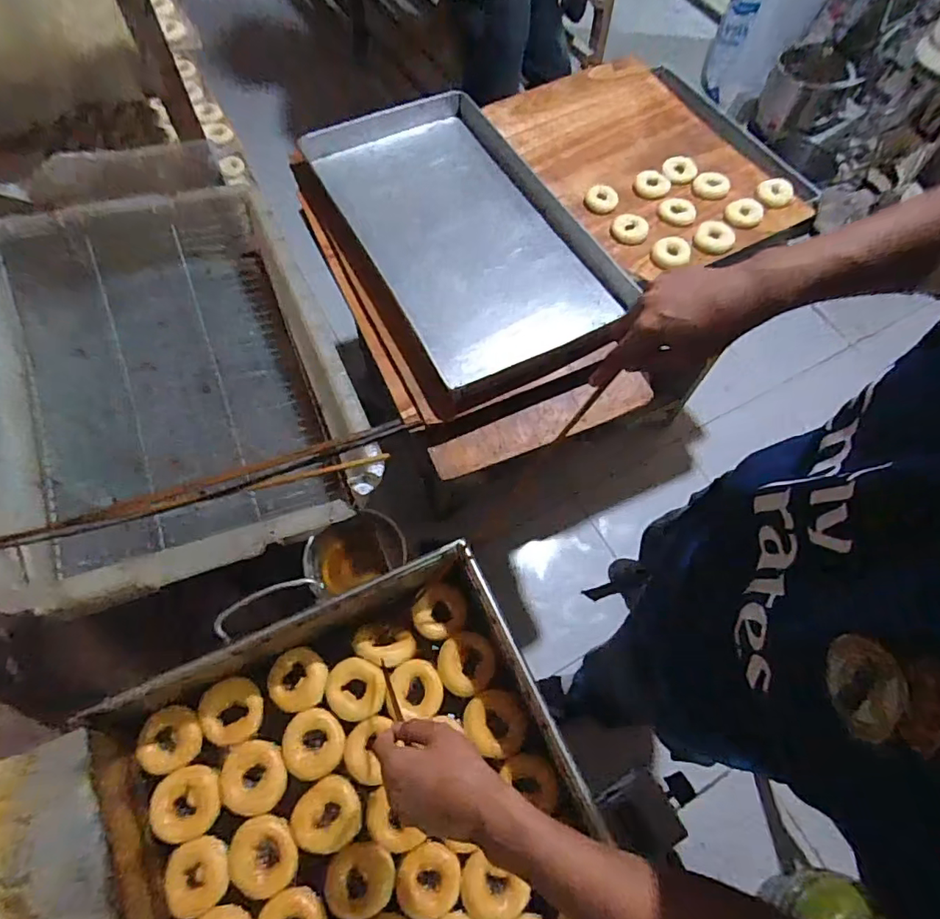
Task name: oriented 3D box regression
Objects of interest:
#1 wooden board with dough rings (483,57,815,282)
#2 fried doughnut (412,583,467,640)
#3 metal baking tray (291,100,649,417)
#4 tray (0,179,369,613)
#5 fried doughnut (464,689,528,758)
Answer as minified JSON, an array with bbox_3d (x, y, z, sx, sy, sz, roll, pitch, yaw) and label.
[{"bbox_3d":[0.347,-0.623,1.111,0.415,0.034,0.570,-24,64,-11],"label":"wooden board with dough rings"},{"bbox_3d":[-0.041,0.209,0.747,0.070,0.024,0.077,1,65,-2],"label":"fried doughnut"},{"bbox_3d":[-0.023,-0.426,1.010,0.427,0.057,0.680,-23,64,-15],"label":"metal baking tray"},{"bbox_3d":[-0.490,-0.130,0.836,0.517,0.161,0.696,-24,69,-12],"label":"tray"},{"bbox_3d":[0.037,0.330,0.683,0.073,0.035,0.077,1,65,-2],"label":"fried doughnut"}]

